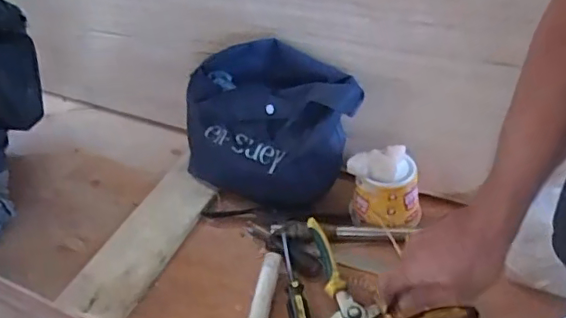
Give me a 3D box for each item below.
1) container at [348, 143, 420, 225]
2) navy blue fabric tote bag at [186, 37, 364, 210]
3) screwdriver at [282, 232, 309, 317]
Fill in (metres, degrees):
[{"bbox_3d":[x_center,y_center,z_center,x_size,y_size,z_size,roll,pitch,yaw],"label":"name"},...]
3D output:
[{"bbox_3d":[0.131,0.040,0.737,0.084,0.085,0.068,-10,40,-6],"label":"container"},{"bbox_3d":[-0.019,-0.038,0.787,0.235,0.177,0.147,20,46,26],"label":"navy blue fabric tote bag"},{"bbox_3d":[0.011,0.148,0.663,0.022,0.026,0.167,-9,40,-5],"label":"screwdriver"}]

